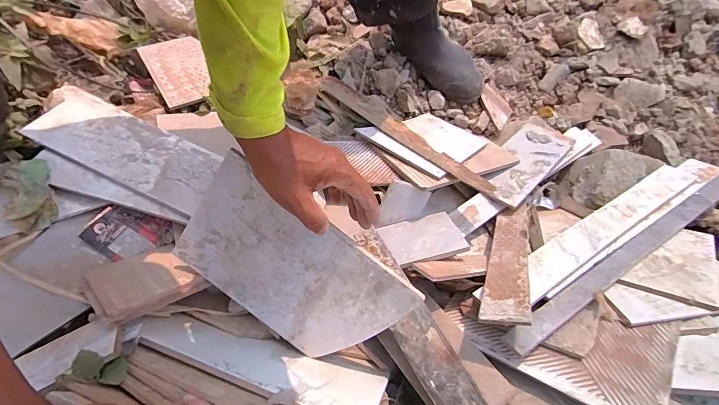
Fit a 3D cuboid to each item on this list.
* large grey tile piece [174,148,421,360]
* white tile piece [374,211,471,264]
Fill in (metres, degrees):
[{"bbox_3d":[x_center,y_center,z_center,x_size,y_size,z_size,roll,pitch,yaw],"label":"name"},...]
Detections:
[{"bbox_3d":[-0.083,0.082,0.422,0.255,0.166,0.006,38,24,-3],"label":"large grey tile piece"},{"bbox_3d":[0.092,0.054,0.542,0.114,0.007,0.099,-14,30,-3],"label":"white tile piece"}]

